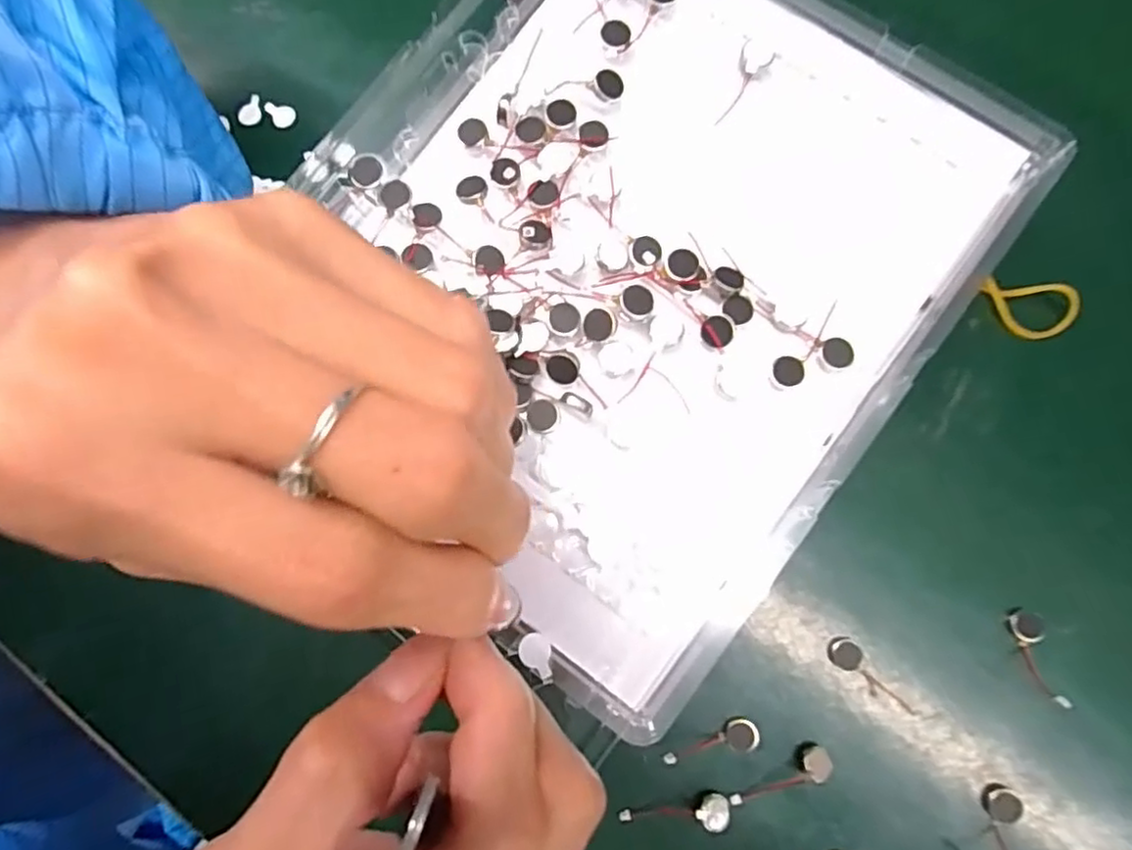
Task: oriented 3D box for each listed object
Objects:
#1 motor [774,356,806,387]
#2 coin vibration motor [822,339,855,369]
[{"bbox_3d":[0.064,-0.015,0.188,0.009,0.005,0.008,43,87,9],"label":"motor"},{"bbox_3d":[0.078,-0.021,0.188,0.007,0.004,0.009,-38,81,-2],"label":"coin vibration motor"}]

